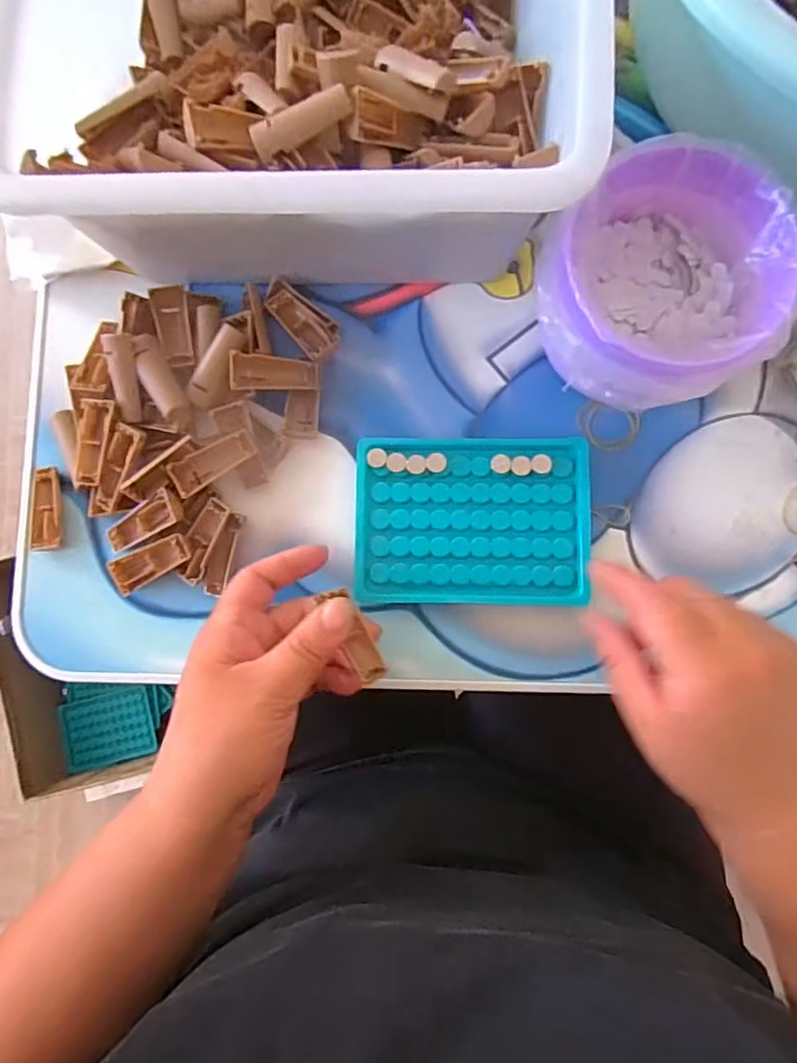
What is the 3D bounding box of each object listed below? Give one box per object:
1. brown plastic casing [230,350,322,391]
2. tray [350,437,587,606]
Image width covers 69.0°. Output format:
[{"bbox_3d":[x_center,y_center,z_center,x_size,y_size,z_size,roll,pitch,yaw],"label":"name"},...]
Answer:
[{"bbox_3d":[-0.071,-0.092,0.337,0.050,0.009,0.019,0,85,-16],"label":"brown plastic casing"},{"bbox_3d":[0.042,-0.007,0.331,0.130,0.009,0.095,1,85,3],"label":"tray"}]

